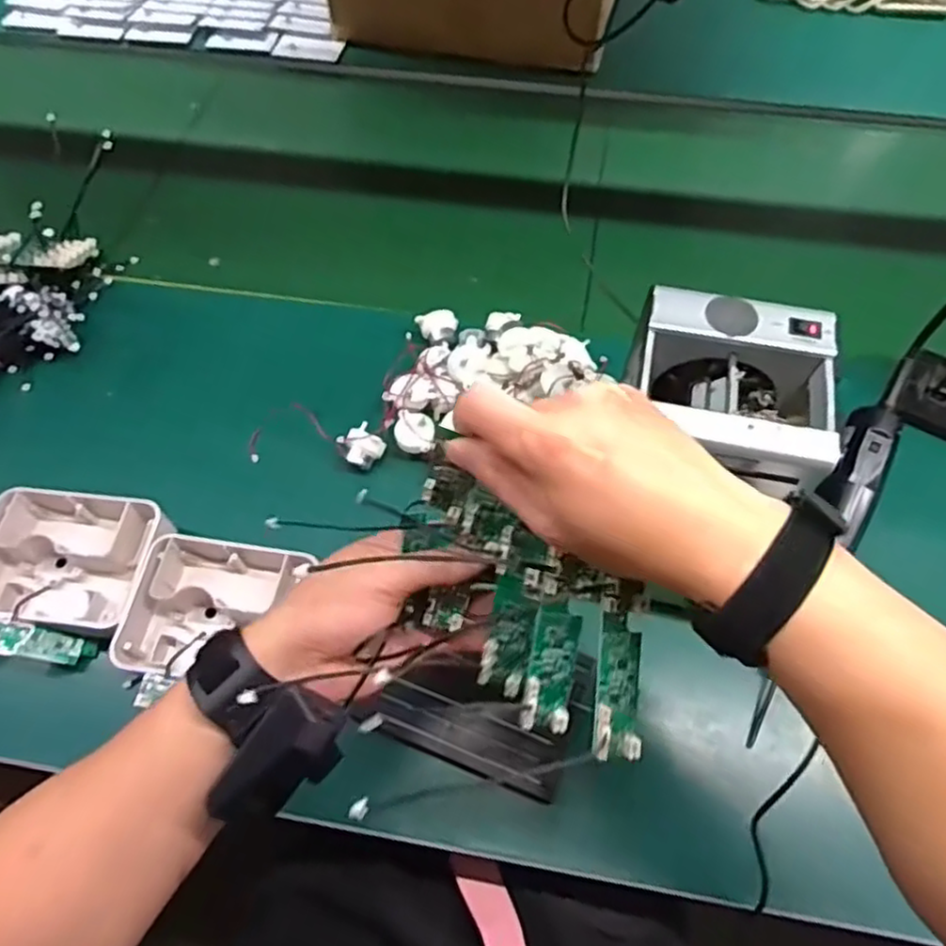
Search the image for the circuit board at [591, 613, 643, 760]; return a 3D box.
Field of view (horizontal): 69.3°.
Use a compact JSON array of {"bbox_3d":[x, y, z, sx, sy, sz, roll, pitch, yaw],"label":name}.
[{"bbox_3d":[0.071,0.103,0.330,0.026,0.008,0.067,9,85,-27],"label":"circuit board"}]

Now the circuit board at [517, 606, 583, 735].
[{"bbox_3d":[0.038,0.096,0.336,0.023,0.012,0.061,8,97,5],"label":"circuit board"}]

